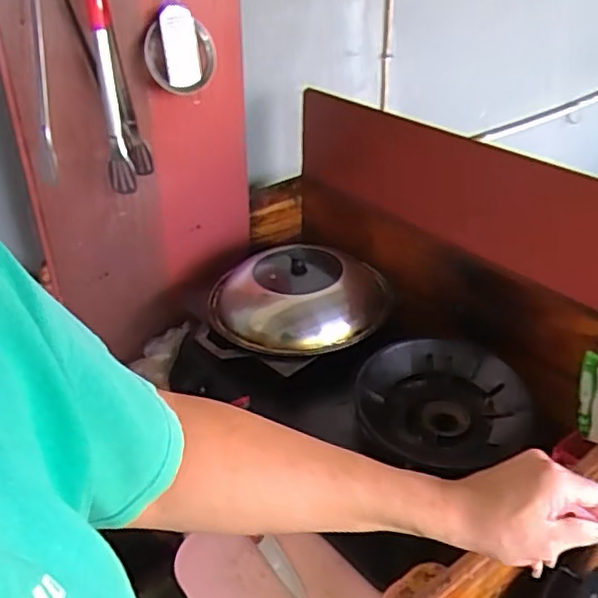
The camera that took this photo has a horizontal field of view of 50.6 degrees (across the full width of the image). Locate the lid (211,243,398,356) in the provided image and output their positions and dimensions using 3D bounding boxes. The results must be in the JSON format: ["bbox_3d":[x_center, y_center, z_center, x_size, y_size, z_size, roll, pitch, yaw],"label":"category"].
[{"bbox_3d":[0.004,-0.010,1.114,0.321,0.096,0.277,-5,33,-2],"label":"lid"}]

